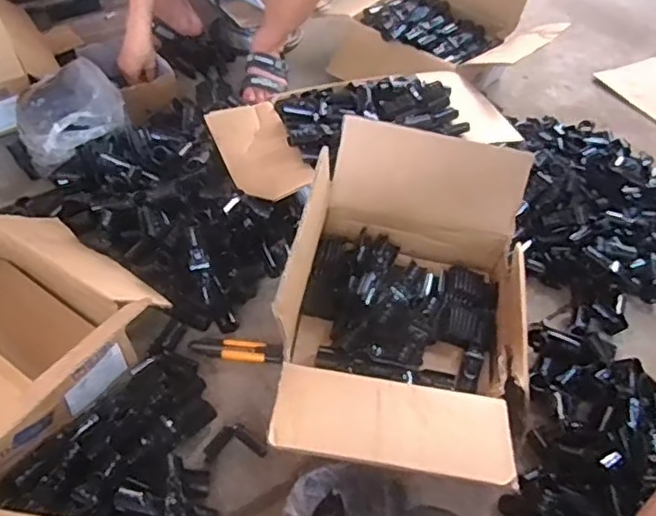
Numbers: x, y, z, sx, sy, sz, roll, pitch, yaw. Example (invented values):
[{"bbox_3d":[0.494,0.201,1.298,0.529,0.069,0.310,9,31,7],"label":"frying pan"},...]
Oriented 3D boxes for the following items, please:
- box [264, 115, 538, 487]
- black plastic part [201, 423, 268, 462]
[{"bbox_3d":[0.114,0.061,0.857,0.326,0.234,0.456,9,47,3],"label":"box"},{"bbox_3d":[-0.129,0.250,0.863,0.084,0.024,0.045,-5,48,-10],"label":"black plastic part"}]

